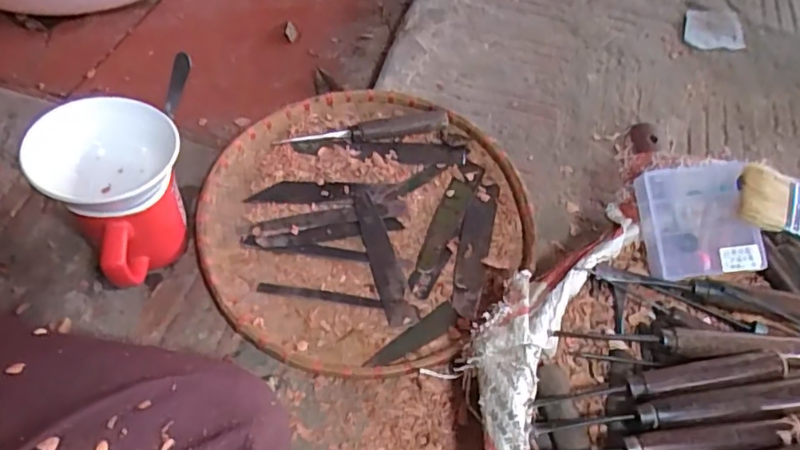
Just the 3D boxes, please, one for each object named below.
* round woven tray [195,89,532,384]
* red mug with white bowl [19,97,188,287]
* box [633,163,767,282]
[{"bbox_3d":[-0.035,-0.008,0.516,0.287,0.036,0.292,2,55,-3],"label":"round woven tray"},{"bbox_3d":[-0.208,-0.018,0.439,0.094,0.138,0.099,2,55,-3],"label":"red mug with white bowl"},{"bbox_3d":[0.235,-0.003,0.438,0.079,0.019,0.087,-10,80,11],"label":"box"}]

